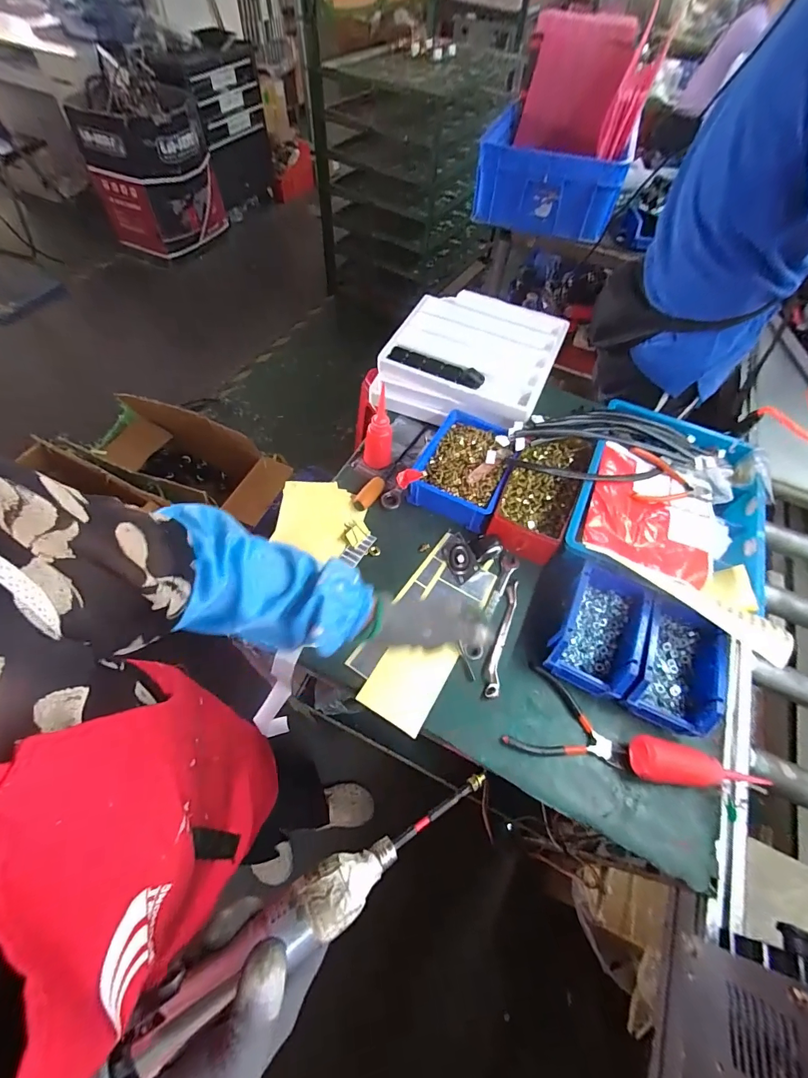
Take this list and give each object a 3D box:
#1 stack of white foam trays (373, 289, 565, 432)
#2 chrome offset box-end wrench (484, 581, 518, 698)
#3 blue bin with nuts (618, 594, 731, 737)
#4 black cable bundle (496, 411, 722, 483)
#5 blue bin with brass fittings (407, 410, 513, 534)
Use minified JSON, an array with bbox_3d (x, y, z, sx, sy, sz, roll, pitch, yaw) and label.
[{"bbox_3d":[0.140,-0.365,0.850,0.310,0.082,0.321,22,60,10],"label":"stack of white foam trays"},{"bbox_3d":[0.142,0.143,0.603,0.017,0.024,0.176,17,59,7],"label":"chrome offset box-end wrench"},{"bbox_3d":[0.371,0.171,0.564,0.109,0.062,0.160,26,61,12],"label":"blue bin with nuts"},{"bbox_3d":[0.367,-0.151,0.724,0.403,0.038,0.182,-10,60,-9],"label":"black cable bundle"},{"bbox_3d":[0.103,-0.129,0.731,0.155,0.065,0.207,22,60,10],"label":"blue bin with brass fittings"}]

